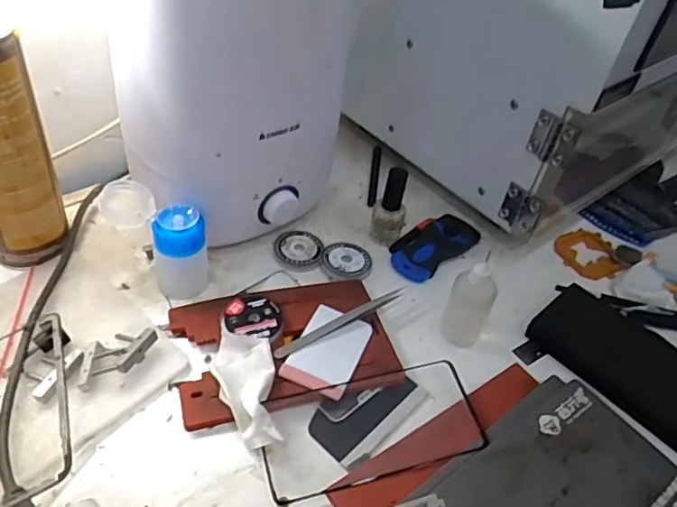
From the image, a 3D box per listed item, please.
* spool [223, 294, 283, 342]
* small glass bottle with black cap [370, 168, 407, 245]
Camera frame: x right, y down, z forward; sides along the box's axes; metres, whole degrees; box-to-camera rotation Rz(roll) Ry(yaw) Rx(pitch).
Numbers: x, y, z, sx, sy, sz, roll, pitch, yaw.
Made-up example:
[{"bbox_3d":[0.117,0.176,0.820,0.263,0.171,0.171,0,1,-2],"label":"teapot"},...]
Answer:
[{"bbox_3d":[-0.068,0.053,0.468,0.045,0.014,0.046,5,44,-5],"label":"spool"},{"bbox_3d":[0.049,-0.046,0.548,0.033,0.077,0.026,14,43,4],"label":"small glass bottle with black cap"}]

